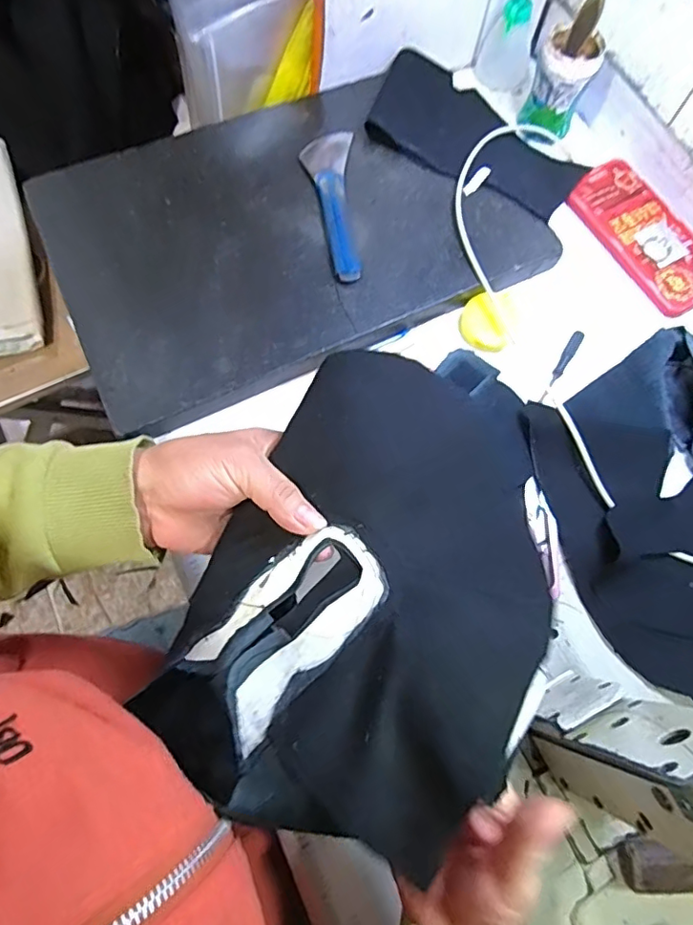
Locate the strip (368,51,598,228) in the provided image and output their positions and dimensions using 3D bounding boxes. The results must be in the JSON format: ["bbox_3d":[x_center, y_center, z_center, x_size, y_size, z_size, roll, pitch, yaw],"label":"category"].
[{"bbox_3d":[0.114,-0.301,0.503,0.203,0.028,0.118,36,72,9],"label":"strip"}]

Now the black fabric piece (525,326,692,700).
[{"bbox_3d":[0.263,0.034,0.407,0.203,0.023,0.255,-14,72,-9],"label":"black fabric piece"}]

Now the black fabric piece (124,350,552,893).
[{"bbox_3d":[0.009,0.062,0.270,0.159,0.048,0.212,20,74,4],"label":"black fabric piece"}]

